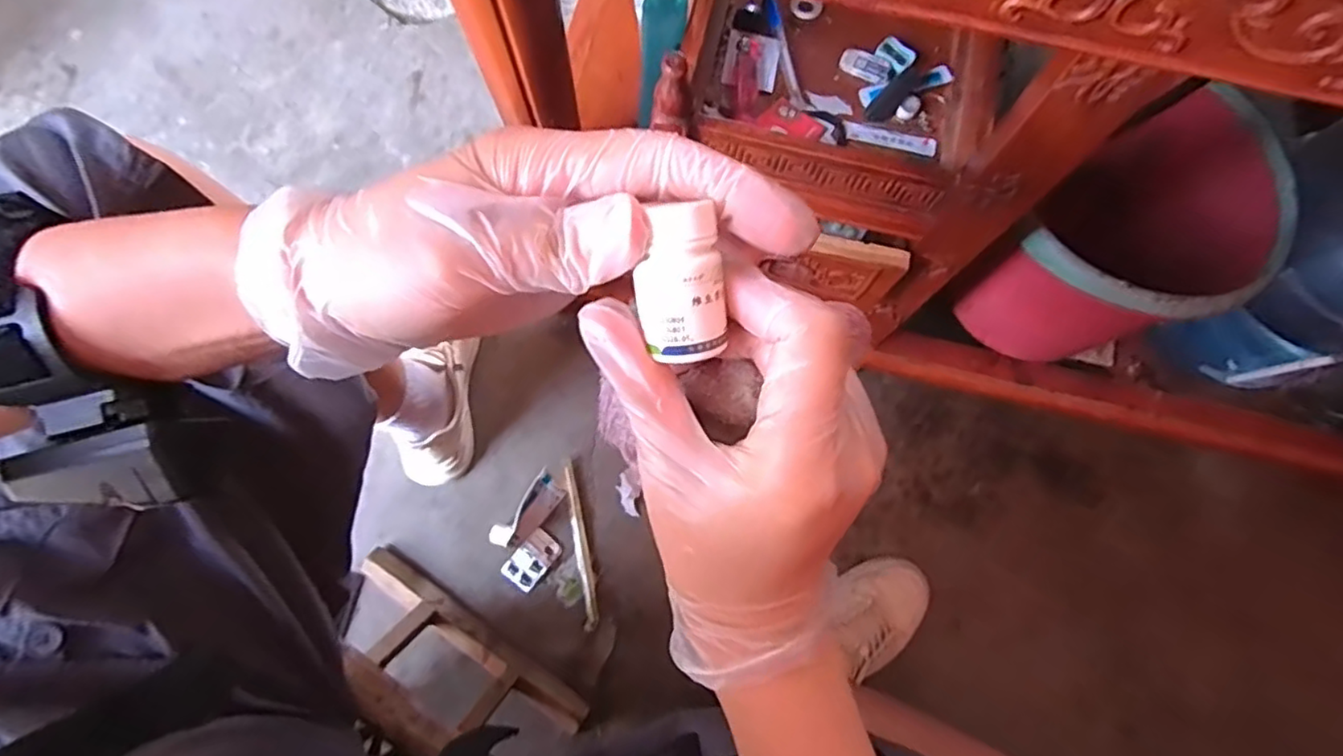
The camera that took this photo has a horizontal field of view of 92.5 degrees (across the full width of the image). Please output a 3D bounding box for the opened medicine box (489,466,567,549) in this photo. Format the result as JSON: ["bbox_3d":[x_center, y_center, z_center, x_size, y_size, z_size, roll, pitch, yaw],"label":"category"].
[{"bbox_3d":[-0.184,0.174,0.826,0.042,0.021,0.107,39,78,8],"label":"opened medicine box"}]

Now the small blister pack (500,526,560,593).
[{"bbox_3d":[-0.178,0.233,0.823,0.047,0.009,0.073,39,78,8],"label":"small blister pack"}]

